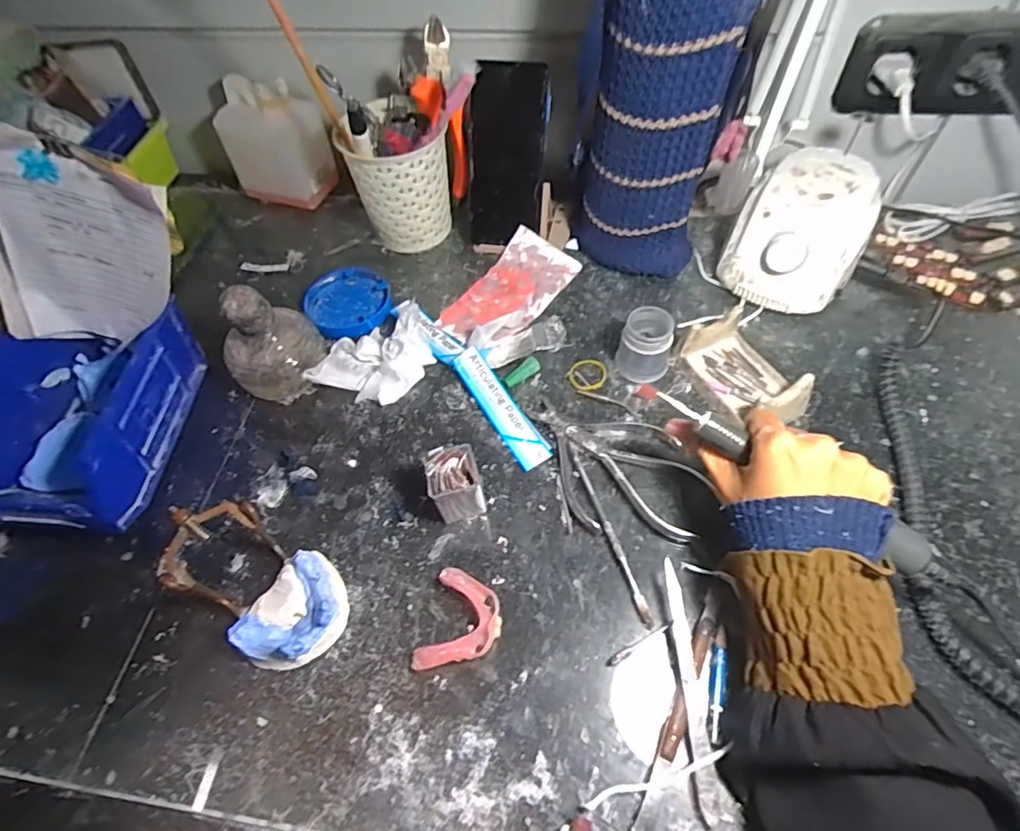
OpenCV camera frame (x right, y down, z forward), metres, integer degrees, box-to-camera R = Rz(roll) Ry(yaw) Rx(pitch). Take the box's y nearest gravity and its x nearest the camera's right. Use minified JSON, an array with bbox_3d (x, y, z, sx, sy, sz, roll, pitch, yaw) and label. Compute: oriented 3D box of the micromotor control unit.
[{"bbox_3d":[0.262,-0.169,0.485,0.106,0.083,0.142,26,63,18],"label":"micromotor control unit"}]

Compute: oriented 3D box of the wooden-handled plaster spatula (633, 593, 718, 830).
[{"bbox_3d":[0.100,0.175,0.311,0.011,0.010,0.148,22,62,17],"label":"wooden-handled plaster spatula"}]

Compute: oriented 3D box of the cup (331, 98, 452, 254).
[{"bbox_3d":[-0.107,-0.229,0.522,0.080,0.123,0.081,-2,58,2],"label":"cup"}]

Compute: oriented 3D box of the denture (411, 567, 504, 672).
[{"bbox_3d":[-0.031,0.135,0.344,0.048,0.015,0.063,11,59,11],"label":"denture"}]

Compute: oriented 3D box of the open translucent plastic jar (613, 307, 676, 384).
[{"bbox_3d":[0.113,-0.057,0.442,0.043,0.051,0.041,-2,58,2],"label":"open translucent plastic jar"}]

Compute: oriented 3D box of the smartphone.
[{"bbox_3d":[-0.002,-0.241,0.501,0.071,0.152,0.010,7,30,8],"label":"smartphone"}]

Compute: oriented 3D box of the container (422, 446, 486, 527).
[{"bbox_3d":[-0.038,0.049,0.377,0.034,0.056,0.034,-12,58,-4],"label":"container"}]

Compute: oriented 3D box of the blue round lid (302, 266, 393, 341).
[{"bbox_3d":[-0.156,-0.110,0.510,0.077,0.023,0.092,-30,61,-15],"label":"blue round lid"}]

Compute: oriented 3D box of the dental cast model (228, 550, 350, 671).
[{"bbox_3d":[-0.139,0.128,0.347,0.057,0.030,0.072,23,62,17],"label":"dental cast model"}]

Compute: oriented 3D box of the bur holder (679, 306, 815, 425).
[{"bbox_3d":[0.191,-0.035,0.431,0.059,0.042,0.093,-22,59,-10],"label":"bur holder"}]

